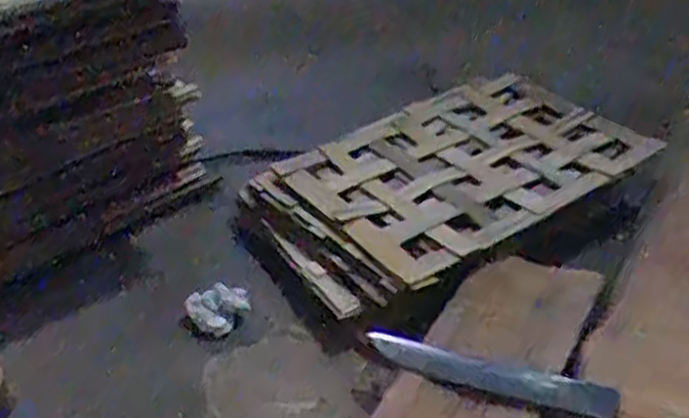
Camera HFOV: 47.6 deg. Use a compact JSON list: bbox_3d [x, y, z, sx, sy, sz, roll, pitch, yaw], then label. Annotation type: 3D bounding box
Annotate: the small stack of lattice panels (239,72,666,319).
[{"bbox_3d":[0.104,-0.031,0.818,0.372,0.055,0.241,-25,39,-25],"label":"small stack of lattice panels"}]

